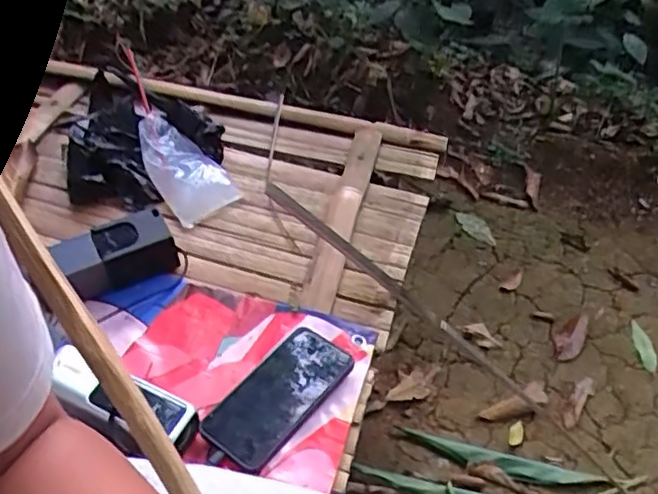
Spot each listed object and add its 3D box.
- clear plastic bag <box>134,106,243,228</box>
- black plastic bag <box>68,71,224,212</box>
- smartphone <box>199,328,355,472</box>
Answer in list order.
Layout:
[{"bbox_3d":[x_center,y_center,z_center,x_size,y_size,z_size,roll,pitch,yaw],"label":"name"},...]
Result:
[{"bbox_3d":[-0.201,-0.114,0.889,0.093,0.016,0.192,-27,68,-27],"label":"clear plastic bag"},{"bbox_3d":[-0.242,-0.146,0.894,0.186,0.054,0.204,-2,47,-7],"label":"black plastic bag"},{"bbox_3d":[-0.048,0.146,0.666,0.076,0.017,0.163,31,52,22],"label":"smartphone"}]

